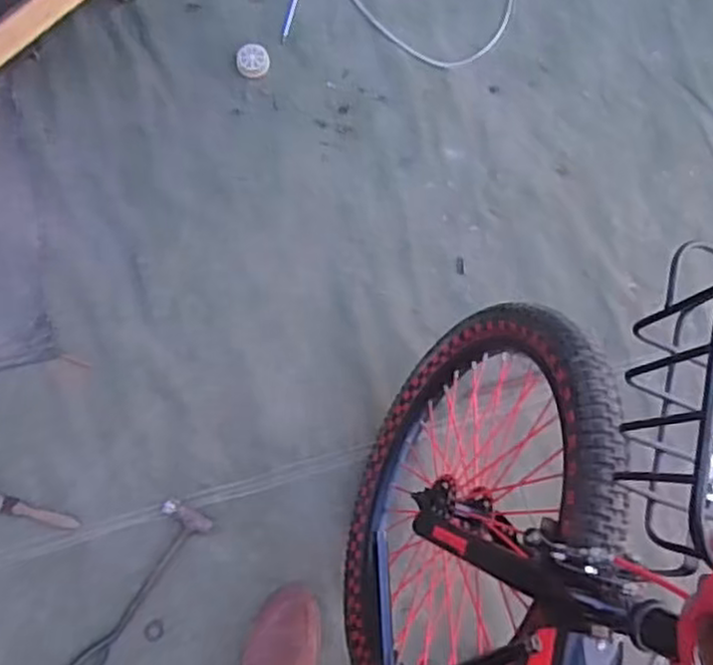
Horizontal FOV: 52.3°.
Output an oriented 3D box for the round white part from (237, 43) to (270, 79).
[{"bbox_3d":[-0.163,-0.425,1.136,0.051,0.014,0.055,1,81,-4],"label":"round white part"}]

